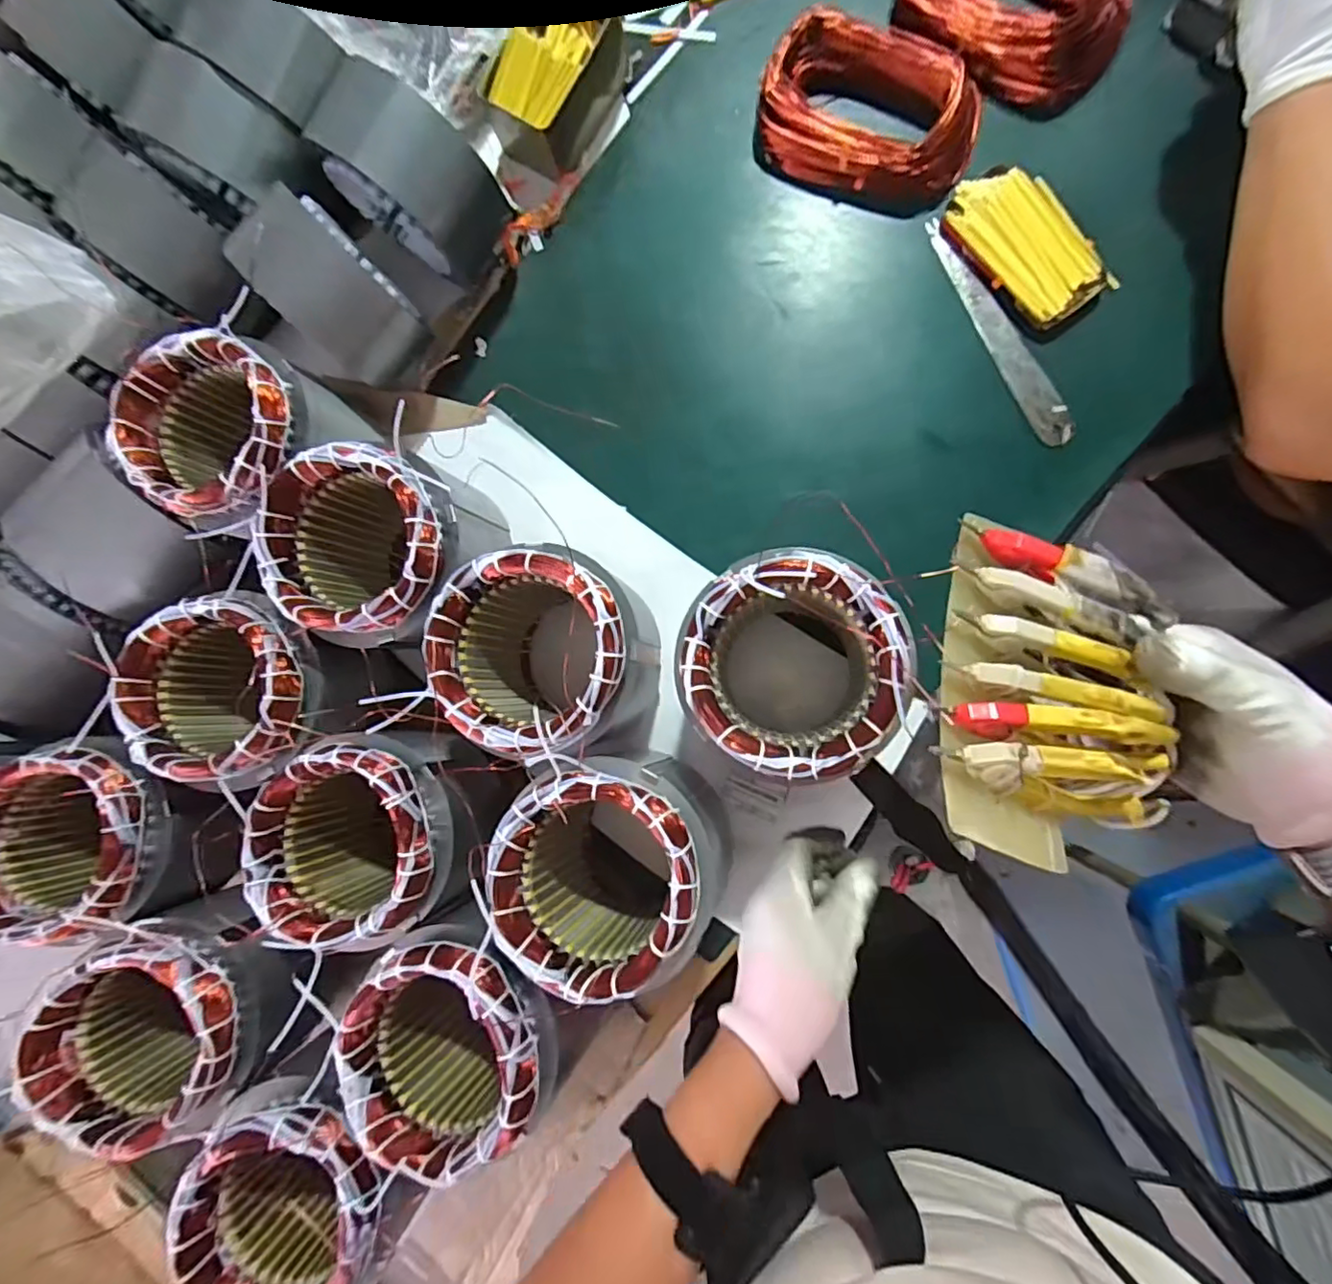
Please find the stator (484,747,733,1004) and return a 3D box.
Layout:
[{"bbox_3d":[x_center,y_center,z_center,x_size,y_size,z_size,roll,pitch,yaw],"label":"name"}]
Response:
[{"bbox_3d":[-0.040,0.157,0.449,0.132,0.148,0.141,0,88,6],"label":"stator"}]

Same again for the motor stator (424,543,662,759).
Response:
[{"bbox_3d":[-0.087,0.011,0.480,0.148,0.156,0.153,1,88,6],"label":"motor stator"}]

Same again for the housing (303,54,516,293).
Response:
[{"bbox_3d":[-0.216,-0.394,0.531,0.129,0.142,0.088,42,92,6],"label":"housing"}]

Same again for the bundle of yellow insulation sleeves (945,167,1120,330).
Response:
[{"bbox_3d":[0.311,-0.341,0.522,0.081,0.022,0.139,-34,85,4],"label":"bundle of yellow insulation sleeves"}]

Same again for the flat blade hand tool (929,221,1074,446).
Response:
[{"bbox_3d":[0.290,-0.271,0.530,0.033,0.008,0.223,-25,82,4],"label":"flat blade hand tool"}]

